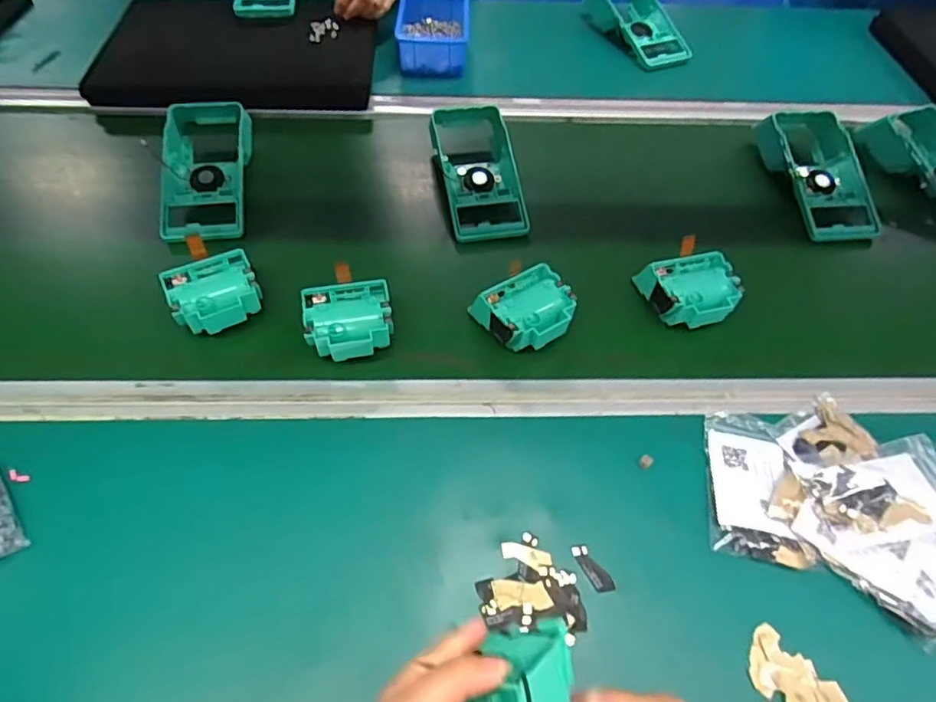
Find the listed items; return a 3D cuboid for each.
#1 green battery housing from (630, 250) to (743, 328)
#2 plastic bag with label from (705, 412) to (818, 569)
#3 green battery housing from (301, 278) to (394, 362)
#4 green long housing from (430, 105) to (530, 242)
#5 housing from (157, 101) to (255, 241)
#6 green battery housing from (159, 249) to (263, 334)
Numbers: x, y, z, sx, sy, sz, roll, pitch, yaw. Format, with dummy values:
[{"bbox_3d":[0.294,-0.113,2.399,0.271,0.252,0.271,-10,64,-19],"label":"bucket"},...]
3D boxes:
[{"bbox_3d":[0.211,-0.058,0.538,0.075,0.033,0.071,-11,56,-11],"label":"green battery housing"},{"bbox_3d":[0.221,0.100,0.440,0.066,0.011,0.120,10,55,4],"label":"plastic bag with label"},{"bbox_3d":[-0.103,-0.023,0.497,0.072,0.035,0.065,-8,56,-9],"label":"green battery housing"},{"bbox_3d":[0.009,-0.201,0.628,0.085,0.047,0.168,-7,56,-8],"label":"green long housing"},{"bbox_3d":[-0.280,-0.195,0.606,0.087,0.042,0.192,-3,55,-5],"label":"housing"},{"bbox_3d":[-0.224,-0.046,0.510,0.072,0.033,0.070,-22,59,-18],"label":"green battery housing"}]

